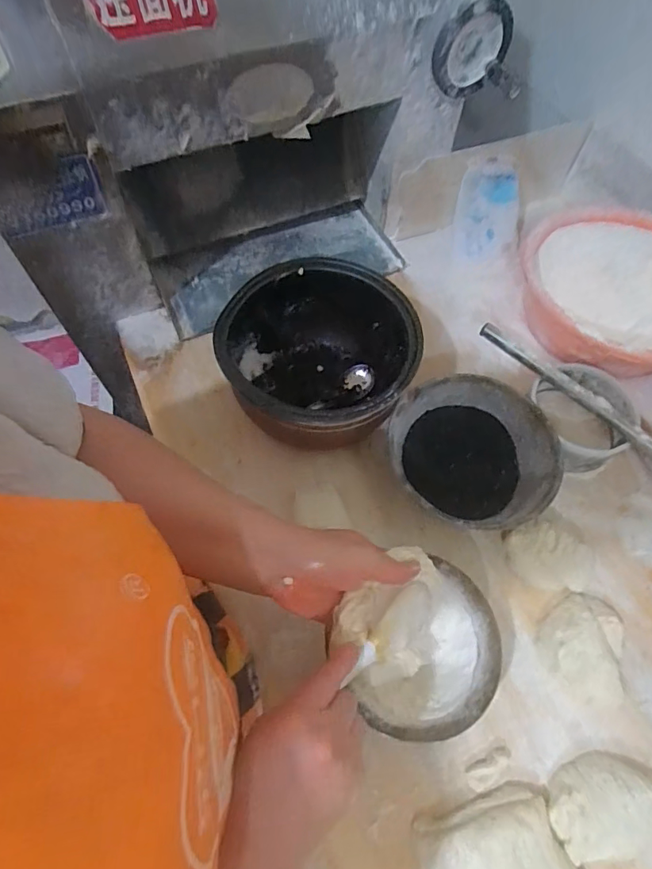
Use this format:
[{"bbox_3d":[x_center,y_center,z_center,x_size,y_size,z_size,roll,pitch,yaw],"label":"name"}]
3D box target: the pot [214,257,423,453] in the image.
[{"bbox_3d":[-0.010,-0.088,0.590,0.217,0.125,0.207,1,62,-1],"label":"pot"}]

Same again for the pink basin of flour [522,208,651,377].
[{"bbox_3d":[0.390,-0.182,0.673,0.260,0.104,0.250,1,62,-1],"label":"pink basin of flour"}]

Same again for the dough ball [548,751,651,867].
[{"bbox_3d":[0.252,0.329,0.430,0.109,0.033,0.077,-3,62,-3],"label":"dough ball"}]

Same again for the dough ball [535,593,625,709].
[{"bbox_3d":[0.266,0.216,0.500,0.085,0.036,0.104,7,62,3],"label":"dough ball"}]

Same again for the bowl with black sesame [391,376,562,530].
[{"bbox_3d":[0.172,0.026,0.586,0.190,0.063,0.184,30,65,14],"label":"bowl with black sesame"}]

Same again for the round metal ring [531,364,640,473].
[{"bbox_3d":[0.320,-0.026,0.600,0.114,0.073,0.125,1,62,-1],"label":"round metal ring"}]

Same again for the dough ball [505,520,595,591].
[{"bbox_3d":[0.251,0.134,0.536,0.094,0.041,0.075,-12,63,-8],"label":"dough ball"}]

